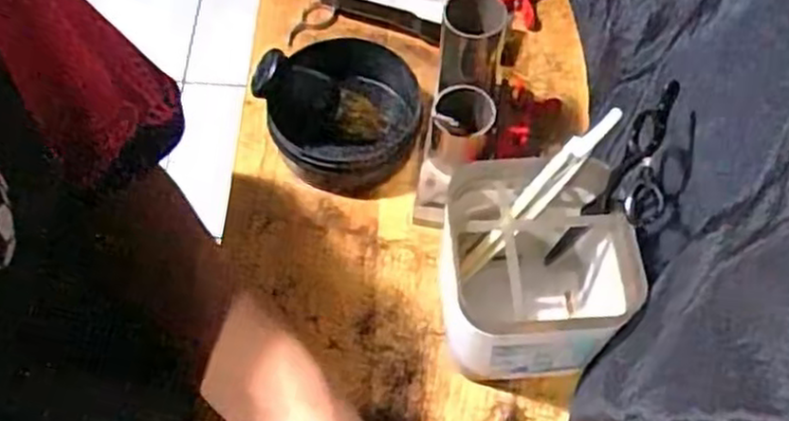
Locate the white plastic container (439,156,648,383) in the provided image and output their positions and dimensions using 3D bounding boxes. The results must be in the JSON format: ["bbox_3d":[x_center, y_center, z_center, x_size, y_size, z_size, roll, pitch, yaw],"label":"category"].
[{"bbox_3d":[0.080,0.037,0.406,0.081,0.099,0.091,-1,60,-2],"label":"white plastic container"}]

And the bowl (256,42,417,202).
[{"bbox_3d":[-0.032,-0.063,0.479,0.096,0.058,0.091,1,60,-1],"label":"bowl"}]

